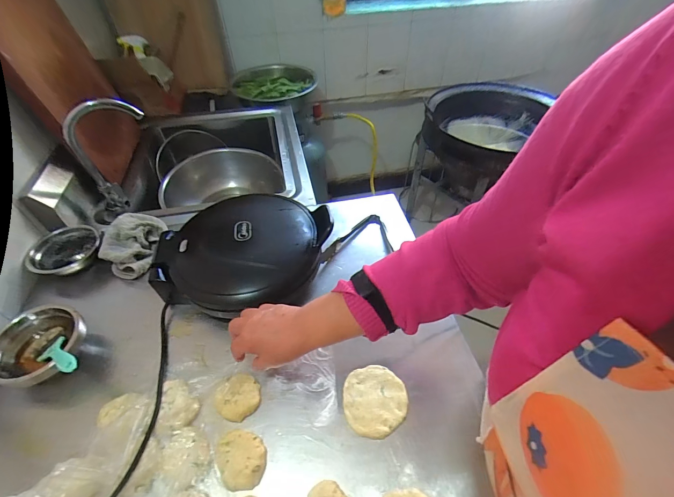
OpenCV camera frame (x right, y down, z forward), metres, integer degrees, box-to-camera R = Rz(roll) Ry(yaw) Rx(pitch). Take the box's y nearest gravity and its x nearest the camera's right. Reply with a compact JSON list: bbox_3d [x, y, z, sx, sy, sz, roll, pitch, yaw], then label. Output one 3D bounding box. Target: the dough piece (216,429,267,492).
[{"bbox_3d":[-0.131,0.285,0.449,0.060,0.012,0.076,-21,52,-20],"label":"dough piece"}]

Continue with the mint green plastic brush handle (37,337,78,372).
[{"bbox_3d":[-0.411,0.160,0.487,0.131,0.012,0.041,2,41,38],"label":"mint green plastic brush handle"}]

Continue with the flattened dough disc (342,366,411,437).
[{"bbox_3d":[0.059,0.231,0.500,0.095,0.014,0.097,1,48,-1],"label":"flattened dough disc"}]

